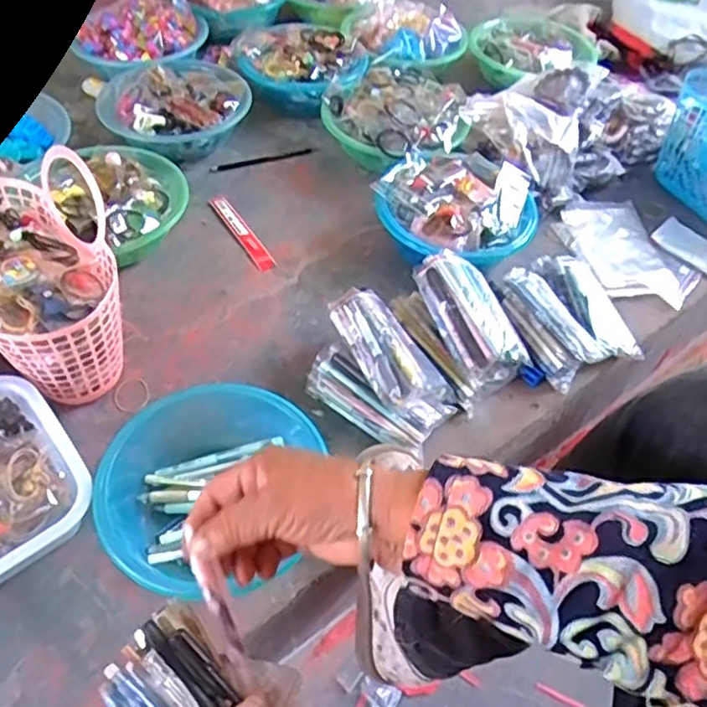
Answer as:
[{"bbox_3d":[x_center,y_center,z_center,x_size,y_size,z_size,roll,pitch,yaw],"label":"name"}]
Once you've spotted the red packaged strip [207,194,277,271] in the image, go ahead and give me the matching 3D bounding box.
[{"bbox_3d":[-0.169,-0.183,0.977,0.025,0.014,0.185,-24,59,-22],"label":"red packaged strip"}]

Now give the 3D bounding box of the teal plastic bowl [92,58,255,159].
[{"bbox_3d":[-0.298,-0.415,1.108,0.246,0.073,0.214,-18,57,-18],"label":"teal plastic bowl"}]

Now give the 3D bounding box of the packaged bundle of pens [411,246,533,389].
[{"bbox_3d":[0.145,-0.047,0.813,0.092,0.041,0.178,-25,77,-22],"label":"packaged bundle of pens"}]

